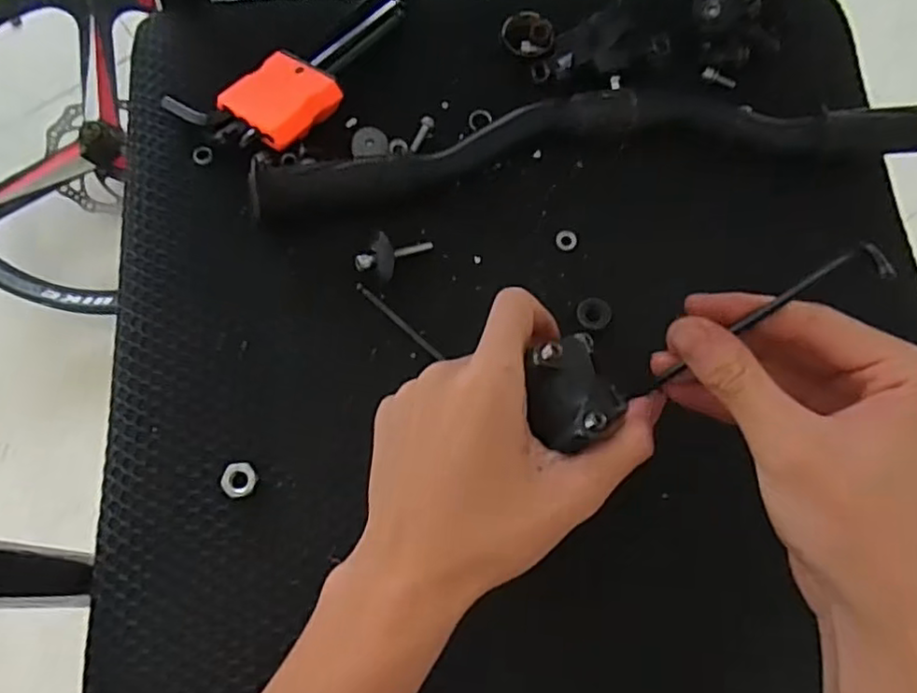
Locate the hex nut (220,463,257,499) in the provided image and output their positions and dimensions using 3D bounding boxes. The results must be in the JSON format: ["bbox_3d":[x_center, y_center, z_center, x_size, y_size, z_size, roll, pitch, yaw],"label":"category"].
[{"bbox_3d":[-0.112,0.068,0.332,0.016,0.004,0.017,8,77,-1],"label":"hex nut"}]

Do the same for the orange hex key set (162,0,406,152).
[{"bbox_3d":[-0.086,-0.179,0.392,0.078,0.024,0.164,36,67,7],"label":"orange hex key set"}]

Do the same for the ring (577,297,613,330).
[{"bbox_3d":[0.075,-0.018,0.362,0.018,0.006,0.020,30,78,4],"label":"ring"}]

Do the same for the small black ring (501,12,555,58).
[{"bbox_3d":[0.043,-0.192,0.403,0.034,0.004,0.029,40,79,6],"label":"small black ring"}]

